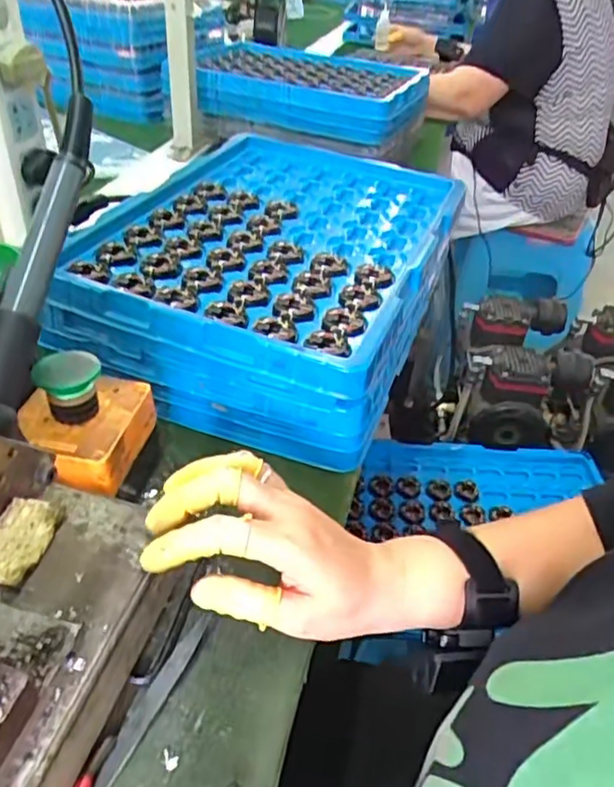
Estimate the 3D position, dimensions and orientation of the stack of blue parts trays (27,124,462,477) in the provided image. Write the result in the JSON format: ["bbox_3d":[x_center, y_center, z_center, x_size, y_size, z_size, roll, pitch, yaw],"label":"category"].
[{"bbox_3d":[-0.021,-0.119,0.577,0.268,0.096,0.376,17,41,14],"label":"stack of blue parts trays"}]

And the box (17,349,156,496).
[{"bbox_3d":[-0.142,0.012,0.378,0.072,0.059,0.080,9,40,5],"label":"box"}]

